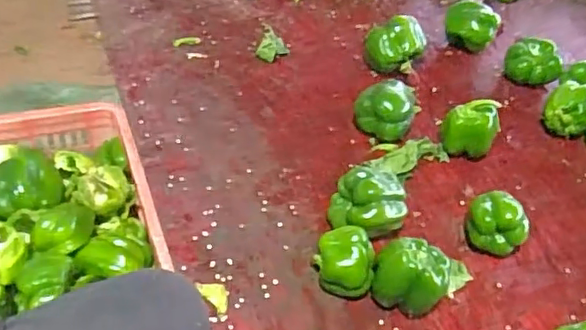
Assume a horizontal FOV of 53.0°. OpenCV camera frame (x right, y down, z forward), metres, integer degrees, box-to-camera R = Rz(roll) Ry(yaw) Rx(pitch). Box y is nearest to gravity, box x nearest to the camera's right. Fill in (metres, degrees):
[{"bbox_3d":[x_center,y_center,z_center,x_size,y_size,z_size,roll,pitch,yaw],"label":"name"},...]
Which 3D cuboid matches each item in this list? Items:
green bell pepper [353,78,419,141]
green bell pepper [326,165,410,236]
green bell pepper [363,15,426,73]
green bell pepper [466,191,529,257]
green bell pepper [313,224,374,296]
[{"bbox_3d":[0.124,-0.073,0.791,0.080,0.068,0.068,15,46,8],"label":"green bell pepper"},{"bbox_3d":[0.084,0.047,0.661,0.077,0.073,0.069,-6,46,-11],"label":"green bell pepper"},{"bbox_3d":[0.154,-0.179,0.894,0.090,0.083,0.072,11,46,5],"label":"green bell pepper"},{"bbox_3d":[0.228,0.068,0.670,0.062,0.059,0.060,9,45,3],"label":"green bell pepper"},{"bbox_3d":[0.053,0.102,0.610,0.060,0.058,0.058,12,46,6],"label":"green bell pepper"}]

